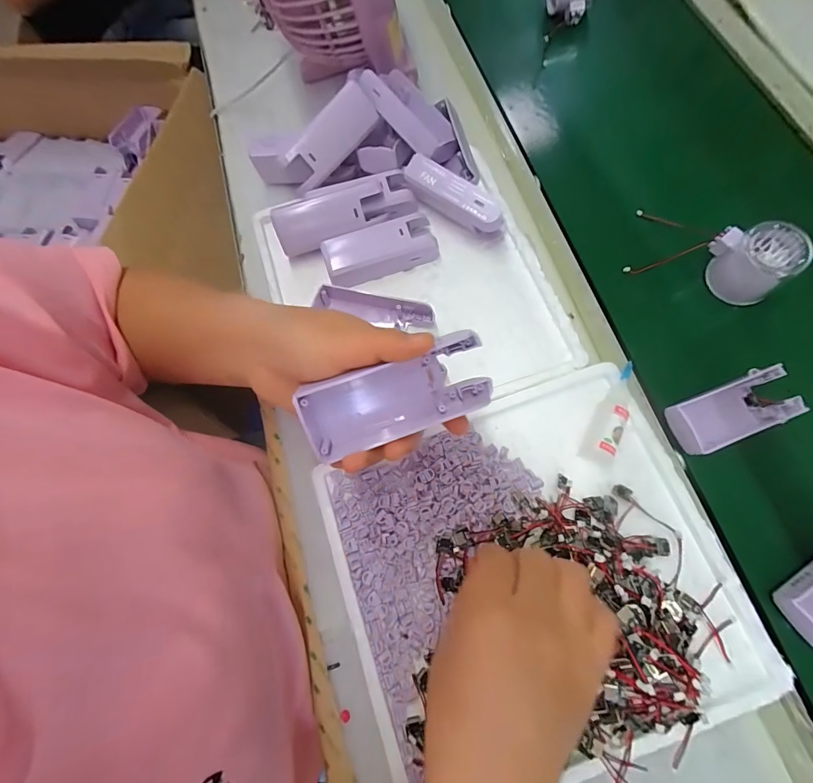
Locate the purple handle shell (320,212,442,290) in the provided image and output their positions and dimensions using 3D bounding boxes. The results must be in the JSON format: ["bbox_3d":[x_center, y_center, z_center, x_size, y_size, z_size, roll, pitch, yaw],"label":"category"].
[{"bbox_3d":[-0.026,-0.138,0.385,0.107,0.028,0.047,-18,72,-4],"label":"purple handle shell"}]

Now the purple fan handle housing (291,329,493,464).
[{"bbox_3d":[-0.006,0.004,0.235,0.108,0.020,0.048,-19,102,-5],"label":"purple fan handle housing"}]

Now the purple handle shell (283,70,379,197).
[{"bbox_3d":[-0.074,-0.243,0.384,0.102,0.042,0.014,-43,33,9],"label":"purple handle shell"}]

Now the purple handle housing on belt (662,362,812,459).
[{"bbox_3d":[0.279,0.016,0.336,0.111,0.020,0.047,-23,73,-5],"label":"purple handle housing on belt"}]

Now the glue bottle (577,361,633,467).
[{"bbox_3d":[0.169,0.017,0.322,0.031,0.024,0.085,25,75,9],"label":"glue bottle"}]

